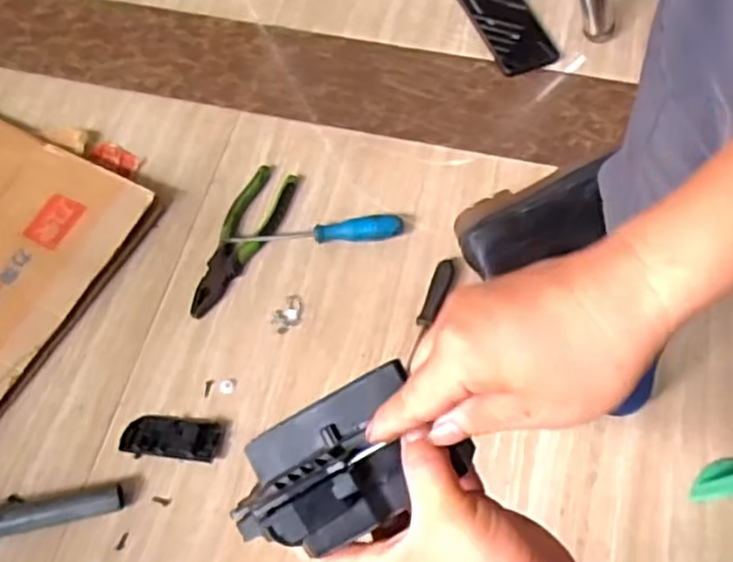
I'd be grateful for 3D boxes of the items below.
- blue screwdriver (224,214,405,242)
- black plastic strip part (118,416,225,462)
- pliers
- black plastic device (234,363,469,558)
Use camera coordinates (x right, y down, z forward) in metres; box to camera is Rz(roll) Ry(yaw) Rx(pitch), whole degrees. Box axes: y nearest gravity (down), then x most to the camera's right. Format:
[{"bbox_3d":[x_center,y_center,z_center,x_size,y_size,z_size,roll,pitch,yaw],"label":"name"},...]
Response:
[{"bbox_3d":[-0.056,-0.055,0.789,0.194,0.027,0.027,-6,64,-2],"label":"blue screwdriver"},{"bbox_3d":[-0.195,0.153,0.688,0.099,0.021,0.043,3,64,3],"label":"black plastic strip part"},{"bbox_3d":[-0.141,-0.048,0.791,0.050,0.020,0.198,19,66,10],"label":"pliers"},{"bbox_3d":[-0.015,0.097,0.365,0.116,0.041,0.076,-28,67,-12],"label":"black plastic device"}]

